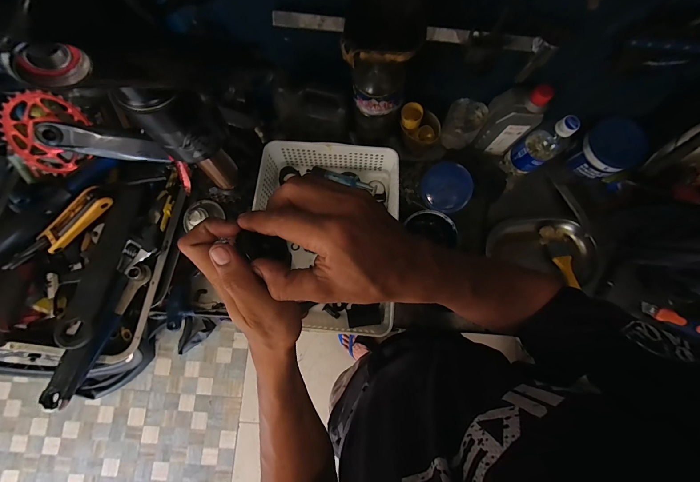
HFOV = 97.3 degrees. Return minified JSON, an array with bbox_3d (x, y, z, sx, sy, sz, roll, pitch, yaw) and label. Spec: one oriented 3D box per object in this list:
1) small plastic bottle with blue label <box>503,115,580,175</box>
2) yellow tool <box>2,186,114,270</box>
[{"bbox_3d":[0.356,-0.177,0.580,0.054,0.158,0.064,-39,81,-9],"label":"small plastic bottle with blue label"},{"bbox_3d":[-0.471,-0.018,0.499,0.178,0.030,0.039,-41,81,-9],"label":"yellow tool"}]

